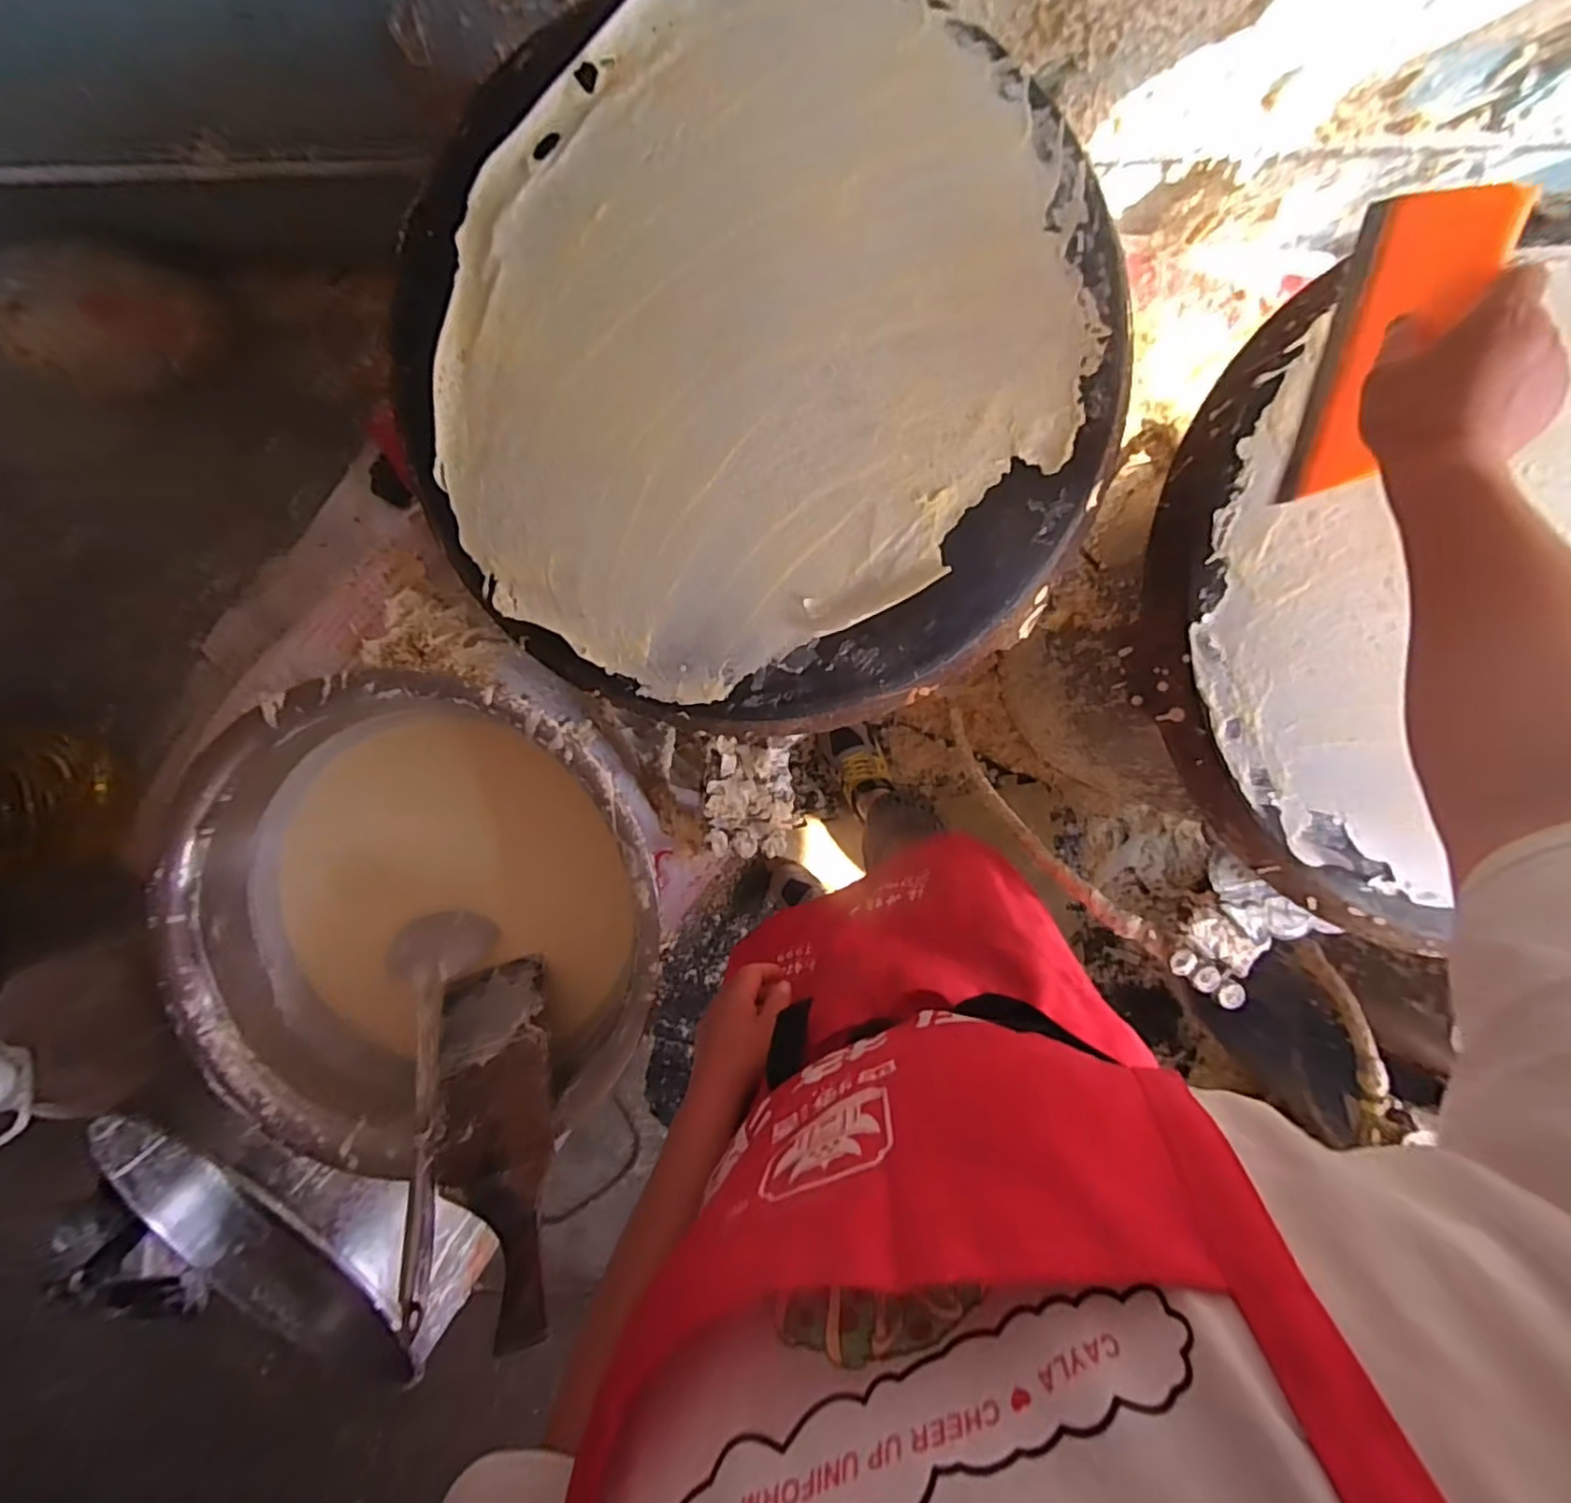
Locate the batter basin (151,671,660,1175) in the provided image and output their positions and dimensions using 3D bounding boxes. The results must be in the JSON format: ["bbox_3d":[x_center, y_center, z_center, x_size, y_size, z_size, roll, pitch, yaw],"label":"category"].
[{"bbox_3d":[-0.339,0.153,0.697,0.450,0.194,0.443,0,96,1],"label":"batter basin"}]

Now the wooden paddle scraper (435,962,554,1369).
[{"bbox_3d":[-0.261,0.356,0.627,0.123,0.037,0.316,-20,64,4],"label":"wooden paddle scraper"}]

